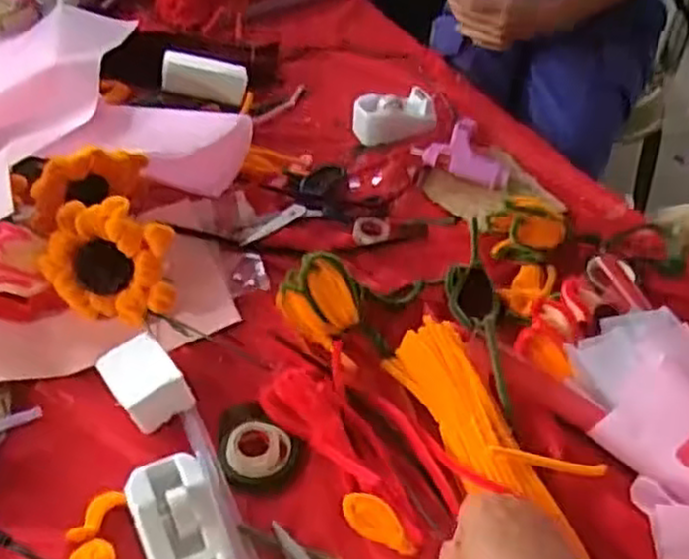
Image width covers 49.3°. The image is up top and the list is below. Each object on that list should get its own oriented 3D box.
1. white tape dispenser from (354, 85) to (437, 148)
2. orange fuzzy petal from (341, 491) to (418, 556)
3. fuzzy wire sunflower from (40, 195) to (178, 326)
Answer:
[{"bbox_3d":[0.063,-0.205,0.938,0.104,0.042,0.053,-11,44,-15],"label":"white tape dispenser"},{"bbox_3d":[0.026,0.172,0.526,0.060,0.007,0.027,30,48,27],"label":"orange fuzzy petal"},{"bbox_3d":[-0.206,-0.016,0.649,0.112,0.107,0.024,5,14,3],"label":"fuzzy wire sunflower"}]

